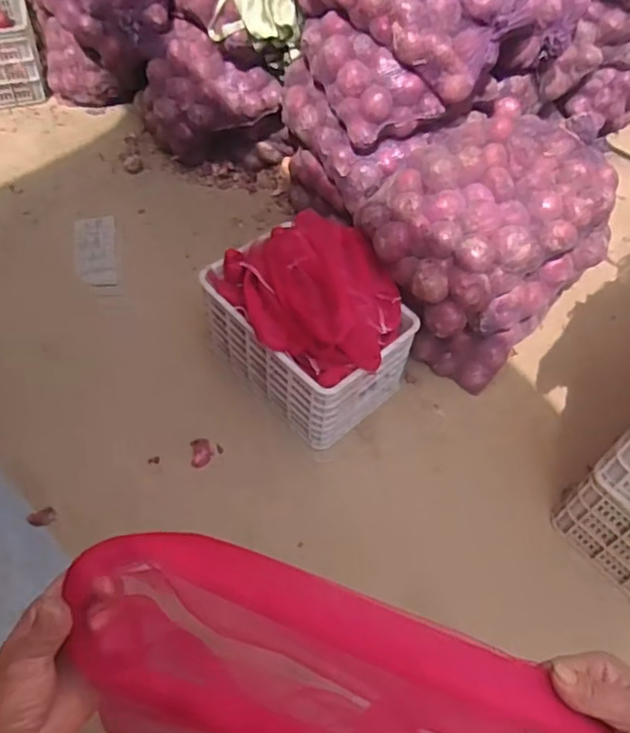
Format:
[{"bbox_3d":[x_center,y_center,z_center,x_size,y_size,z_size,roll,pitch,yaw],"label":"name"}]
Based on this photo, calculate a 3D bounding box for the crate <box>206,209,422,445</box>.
[{"bbox_3d":[-0.007,-0.132,1.688,0.509,0.355,0.403,40,61,22],"label":"crate"}]

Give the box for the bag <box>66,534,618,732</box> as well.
[{"bbox_3d":[0.012,0.212,0.401,0.347,0.079,0.116,17,55,4],"label":"bag"}]

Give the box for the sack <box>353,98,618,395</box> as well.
[{"bbox_3d":[0.438,-0.347,1.730,0.589,0.532,0.518,-34,63,-25],"label":"sack"}]

